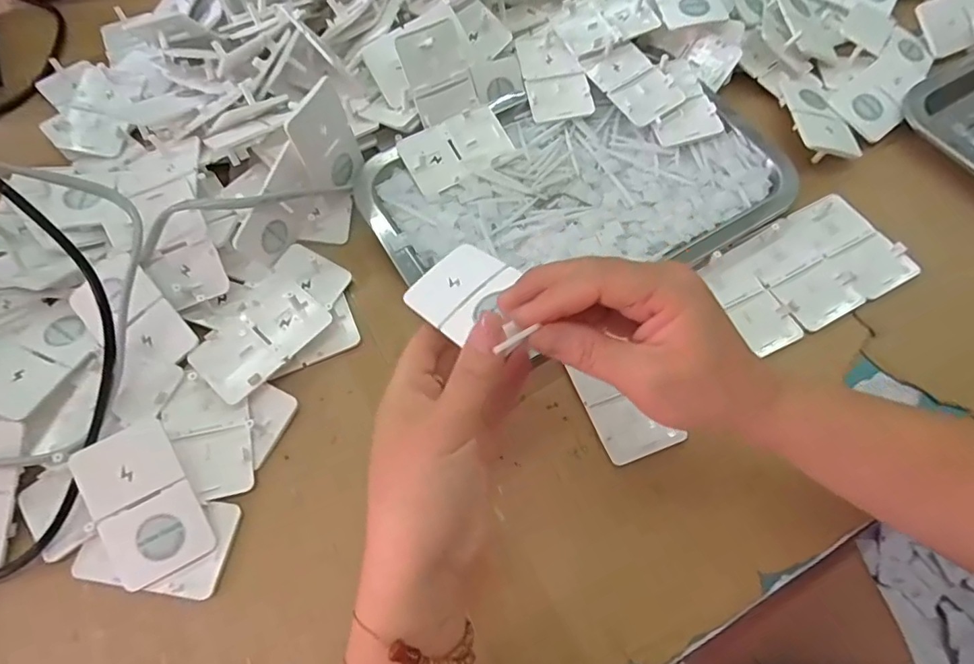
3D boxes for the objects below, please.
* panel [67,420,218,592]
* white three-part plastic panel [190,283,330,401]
[{"bbox_3d":[-0.200,0.100,0.310,0.051,0.007,0.086,-27,84,-15],"label":"panel"},{"bbox_3d":[-0.152,0.004,0.361,0.050,0.007,0.087,40,69,18],"label":"white three-part plastic panel"}]

